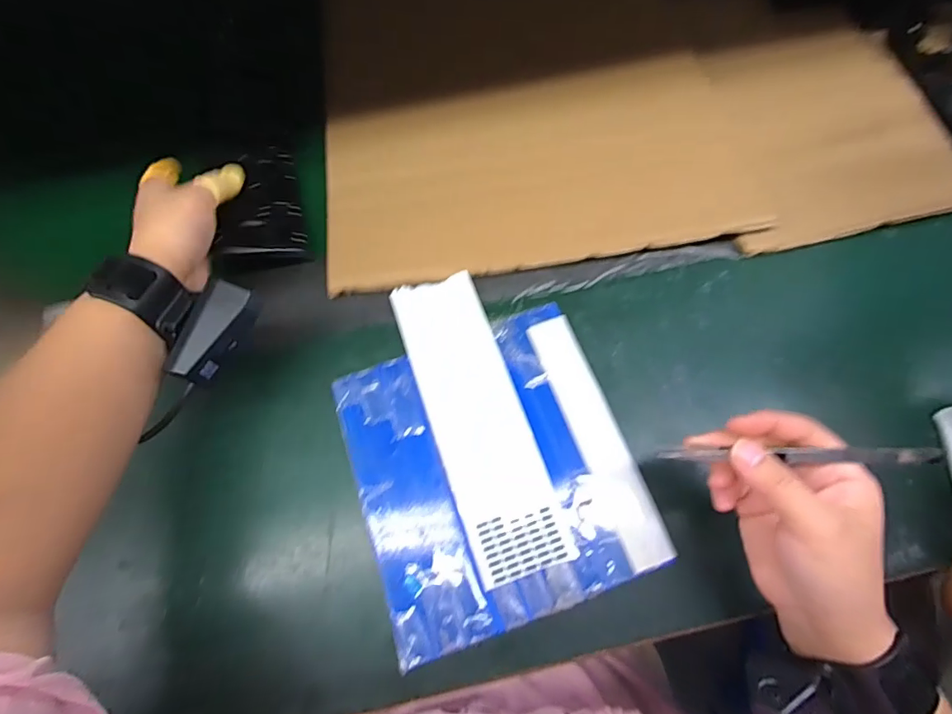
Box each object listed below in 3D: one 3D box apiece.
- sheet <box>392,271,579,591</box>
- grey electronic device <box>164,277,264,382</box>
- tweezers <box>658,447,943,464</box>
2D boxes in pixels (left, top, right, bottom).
[{"bbox_3d":[0.000,0.041,0.361,0.068,0.009,0.231,-19,70,-3],"label":"sheet"},{"bbox_3d":[-0.169,-0.016,0.314,0.028,0.025,0.066,19,69,10],"label":"grey electronic device"},{"bbox_3d":[0.169,0.053,0.262,0.131,0.006,0.008,-4,65,19],"label":"tweezers"}]

